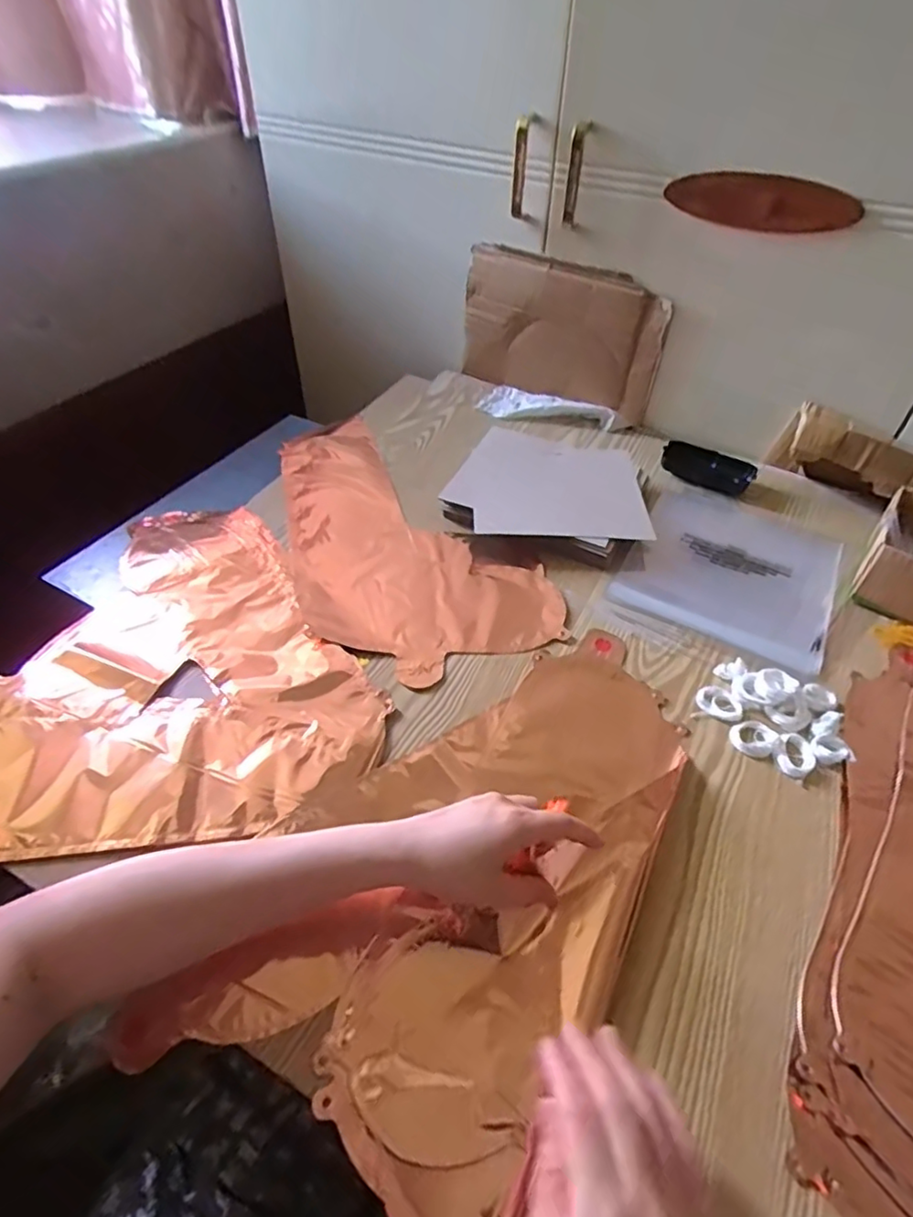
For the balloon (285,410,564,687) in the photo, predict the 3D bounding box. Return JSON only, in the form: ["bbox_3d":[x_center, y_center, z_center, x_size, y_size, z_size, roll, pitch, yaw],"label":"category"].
[{"bbox_3d":[-0.082,-0.087,0.673,0.217,0.013,0.427,-20,50,-20],"label":"balloon"}]

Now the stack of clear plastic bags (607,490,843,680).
[{"bbox_3d":[0.293,-0.044,0.649,0.199,0.010,0.227,23,50,19],"label":"stack of clear plastic bags"}]

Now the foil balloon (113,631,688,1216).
[{"bbox_3d":[0.019,0.163,0.433,0.225,0.034,0.420,27,51,22],"label":"foil balloon"}]

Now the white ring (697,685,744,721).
[{"bbox_3d":[0.225,0.081,0.520,0.038,0.004,0.031,34,54,27],"label":"white ring"}]

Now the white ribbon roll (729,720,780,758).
[{"bbox_3d":[0.242,0.106,0.499,0.034,0.004,0.033,1,46,-1],"label":"white ribbon roll"}]

